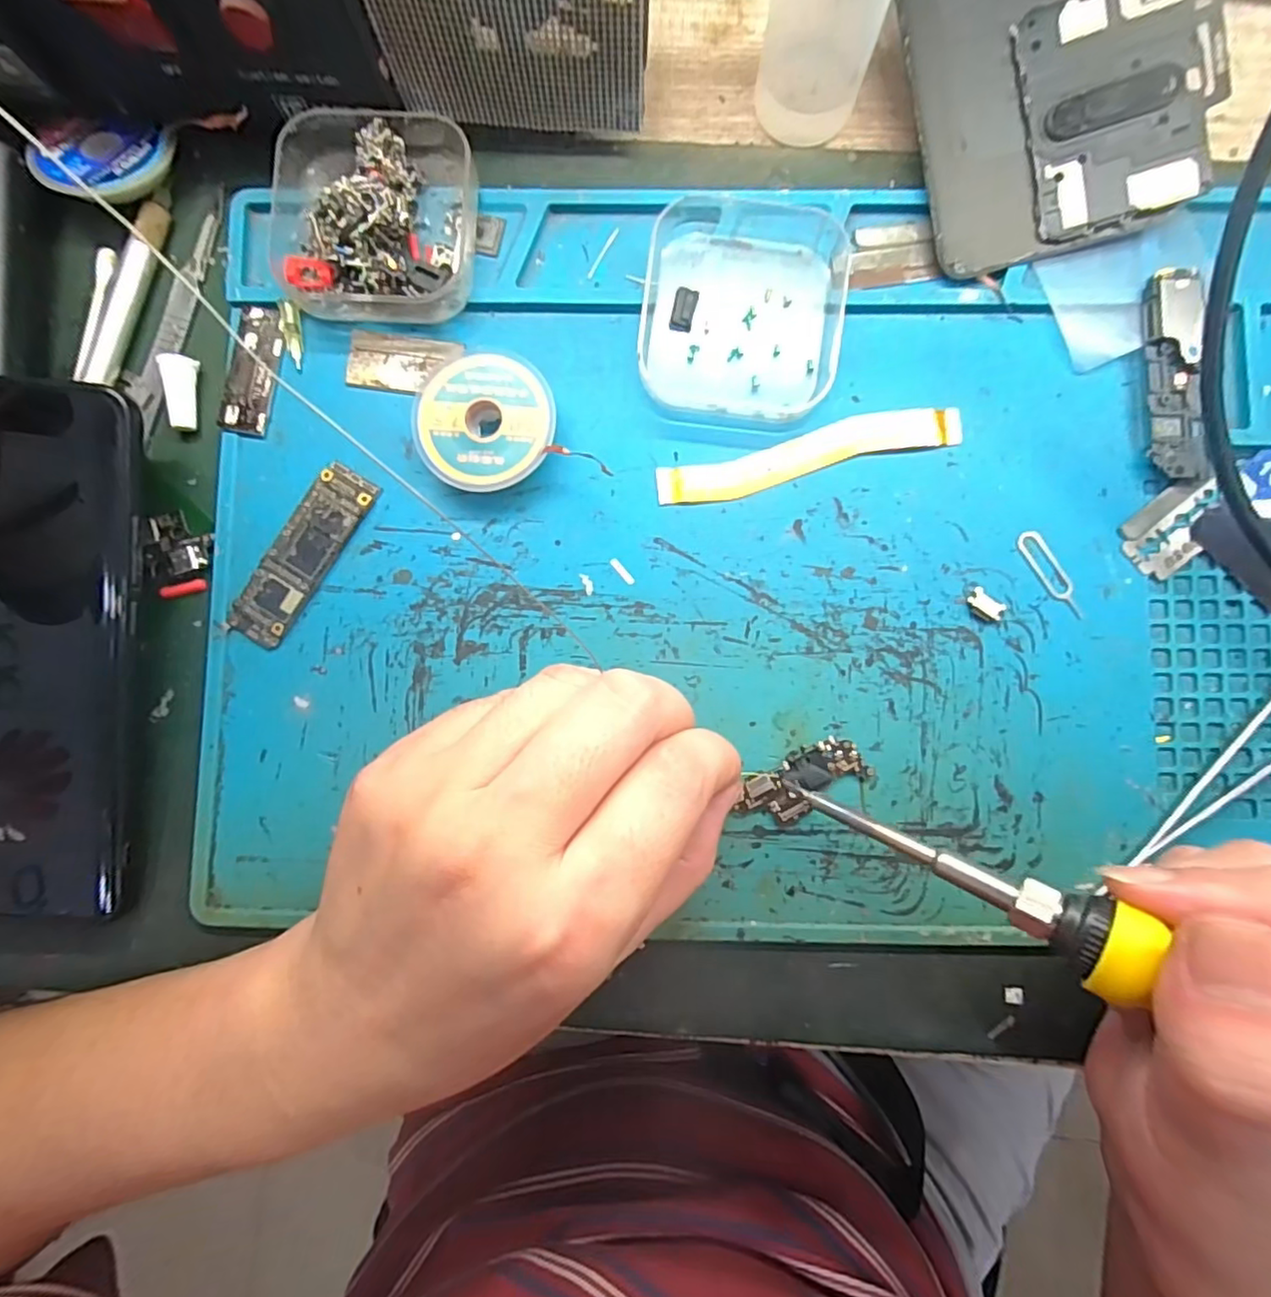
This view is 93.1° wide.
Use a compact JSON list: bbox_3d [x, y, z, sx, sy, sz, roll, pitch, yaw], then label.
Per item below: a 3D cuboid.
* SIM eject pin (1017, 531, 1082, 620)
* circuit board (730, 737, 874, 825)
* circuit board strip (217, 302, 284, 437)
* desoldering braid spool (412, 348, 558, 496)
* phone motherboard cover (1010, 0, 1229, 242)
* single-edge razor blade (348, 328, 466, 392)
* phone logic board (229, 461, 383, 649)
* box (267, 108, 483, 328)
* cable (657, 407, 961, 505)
[{"bbox_3d":[0.137,-0.024,0.196,0.008,0.004,0.033,-31,87,-1],"label":"SIM eject pin"},{"bbox_3d":[0.054,0.043,0.192,0.041,0.007,0.019,-27,87,-1],"label":"circuit board"},{"bbox_3d":[-0.129,-0.095,0.204,0.017,0.004,0.044,5,87,1],"label":"circuit board strip"},{"bbox_3d":[-0.050,-0.073,0.198,0.047,0.013,0.042,31,88,2],"label":"desoldering braid spool"},{"bbox_3d":[0.152,-0.170,0.187,0.053,0.004,0.066,-12,96,13],"label":"phone motherboard cover"},{"bbox_3d":[-0.078,-0.097,0.204,0.038,0.004,0.019,6,93,-1],"label":"single-edge razor blade"},{"bbox_3d":[-0.111,-0.031,0.200,0.019,0.004,0.064,32,88,2],"label":"phone logic board"},{"bbox_3d":[-0.084,-0.143,0.196,0.061,0.023,0.066,6,87,1],"label":"box"},{"bbox_3d":[0.057,-0.065,0.200,0.101,0.004,0.017,-14,87,0],"label":"cable"}]

